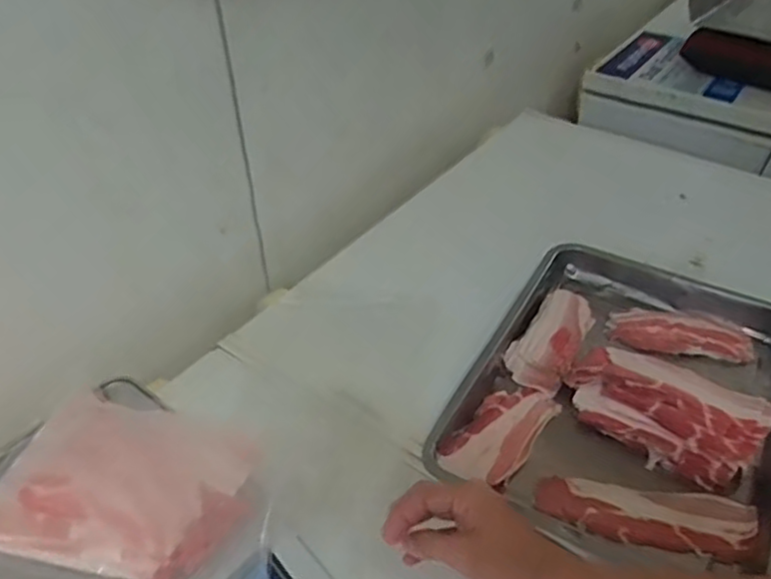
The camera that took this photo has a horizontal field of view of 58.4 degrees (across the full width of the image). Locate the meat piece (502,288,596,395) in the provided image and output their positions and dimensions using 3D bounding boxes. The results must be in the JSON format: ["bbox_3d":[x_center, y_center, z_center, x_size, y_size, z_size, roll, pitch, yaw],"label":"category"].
[{"bbox_3d":[0.210,0.055,0.860,0.077,0.042,0.154,25,60,24],"label":"meat piece"}]

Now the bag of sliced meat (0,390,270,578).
[{"bbox_3d":[-0.226,0.167,0.615,0.229,0.035,0.165,10,41,15],"label":"bag of sliced meat"}]

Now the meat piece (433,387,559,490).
[{"bbox_3d":[0.129,0.154,0.767,0.075,0.029,0.154,25,47,30],"label":"meat piece"}]

